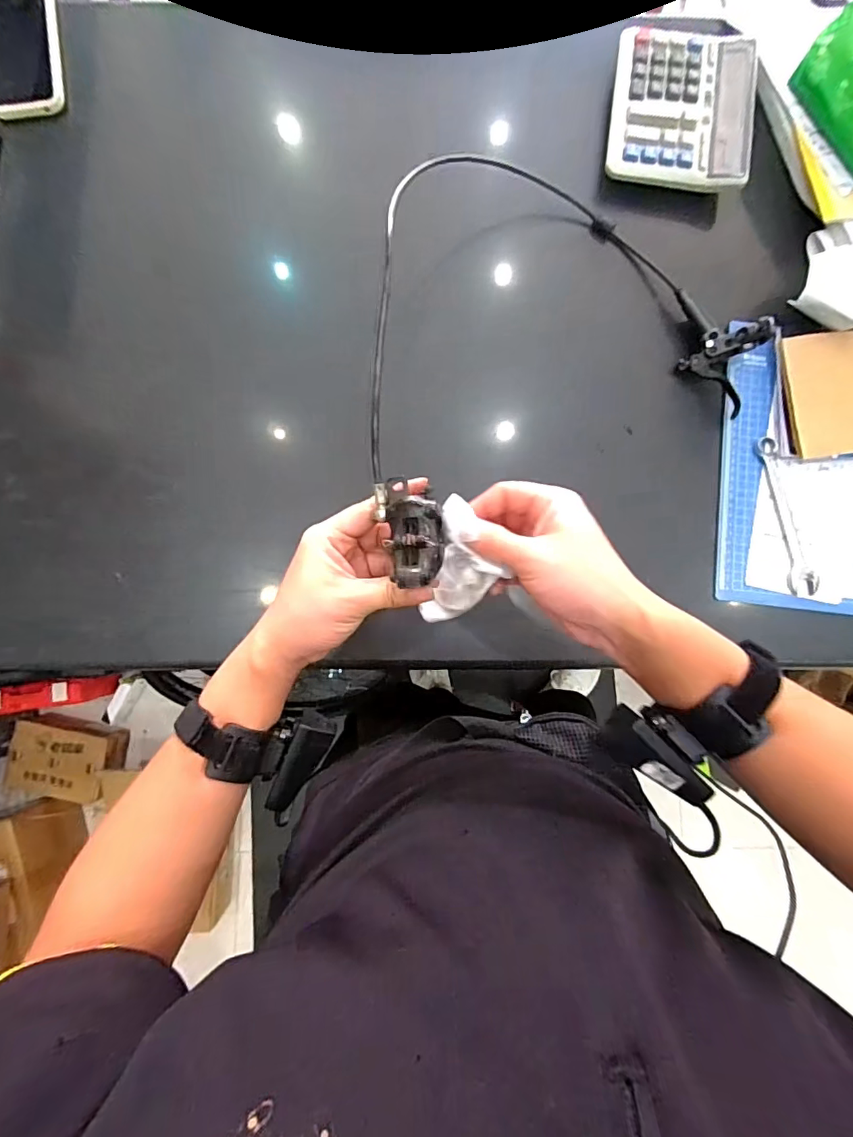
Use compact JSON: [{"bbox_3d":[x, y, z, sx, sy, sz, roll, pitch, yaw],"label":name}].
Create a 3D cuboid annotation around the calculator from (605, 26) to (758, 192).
[{"bbox_3d":[0.289,-0.522,0.551,0.150,0.026,0.187,9,84,-1],"label":"calculator"}]

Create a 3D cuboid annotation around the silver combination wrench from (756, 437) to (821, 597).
[{"bbox_3d":[0.391,-0.058,0.526,0.030,0.007,0.173,-10,84,-3],"label":"silver combination wrench"}]

